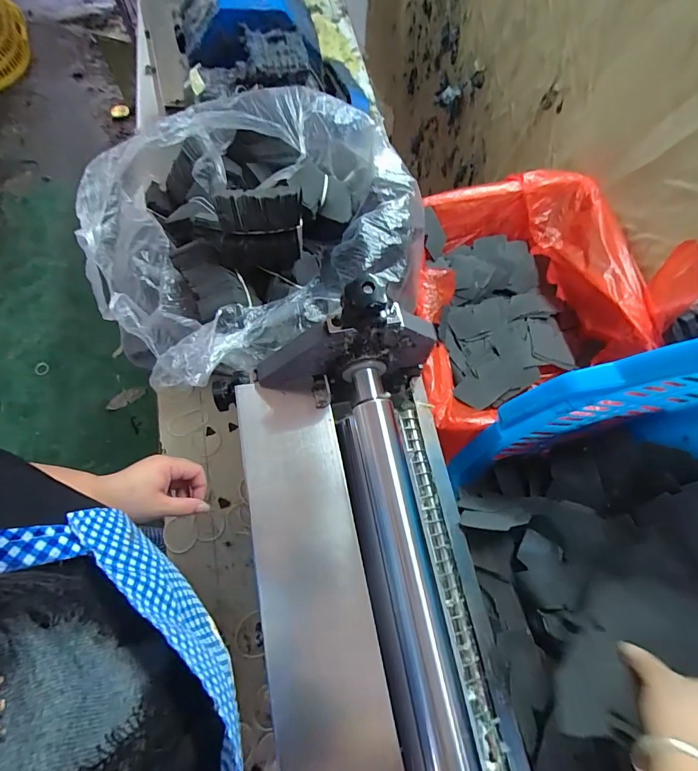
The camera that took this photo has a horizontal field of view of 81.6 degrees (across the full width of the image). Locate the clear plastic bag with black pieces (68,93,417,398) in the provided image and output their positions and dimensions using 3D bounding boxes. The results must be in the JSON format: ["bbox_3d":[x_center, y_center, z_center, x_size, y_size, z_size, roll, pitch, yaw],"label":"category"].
[{"bbox_3d":[-0.159,-0.225,0.544,0.422,0.141,0.403,-28,72,-11],"label":"clear plastic bag with black pieces"}]

